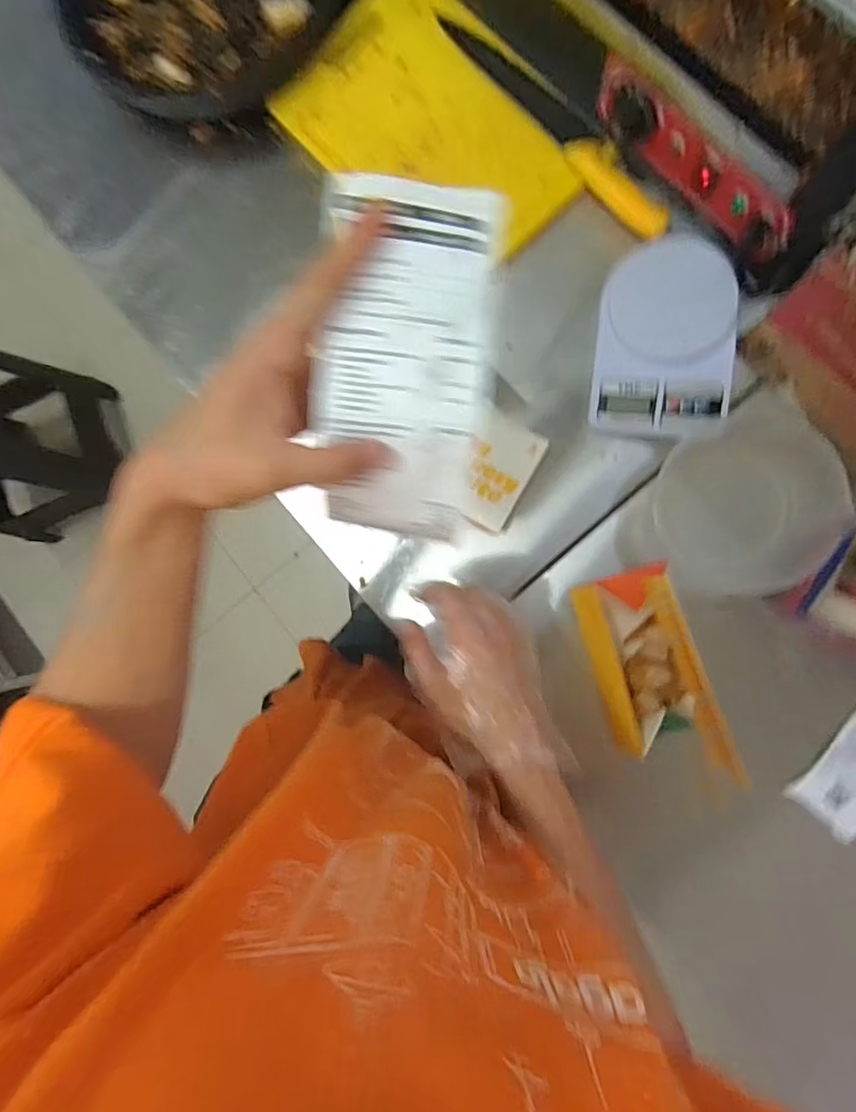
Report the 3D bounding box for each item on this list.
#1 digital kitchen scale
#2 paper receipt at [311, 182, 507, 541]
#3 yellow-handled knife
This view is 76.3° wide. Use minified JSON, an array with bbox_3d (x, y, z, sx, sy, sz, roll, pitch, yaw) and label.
[{"bbox_3d":[0.244,-0.218,0.554,0.136,0.031,0.184,4,89,7],"label":"digital kitchen scale"},{"bbox_3d":[-0.012,-0.093,0.277,0.081,0.033,0.163,5,99,-5],"label":"paper receipt"},{"bbox_3d":[0.138,-0.468,0.585,0.046,0.015,0.327,-42,84,4],"label":"yellow-handled knife"}]

